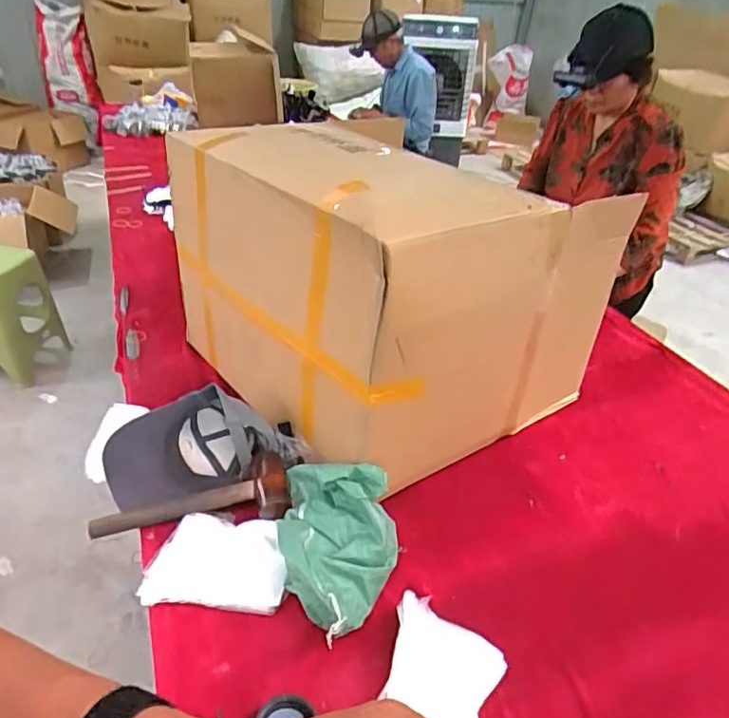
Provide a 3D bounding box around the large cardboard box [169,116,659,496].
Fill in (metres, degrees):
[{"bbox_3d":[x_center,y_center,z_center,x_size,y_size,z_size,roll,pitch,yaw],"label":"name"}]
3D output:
[{"bbox_3d":[0.058,-0.160,1.101,0.615,0.453,0.610,-24,44,-34],"label":"large cardboard box"}]

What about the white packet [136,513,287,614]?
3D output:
[{"bbox_3d":[-0.202,0.281,0.806,0.182,0.018,0.134,4,34,-1],"label":"white packet"}]

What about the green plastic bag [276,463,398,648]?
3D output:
[{"bbox_3d":[-0.037,0.249,0.783,0.162,0.111,0.243,4,35,0],"label":"green plastic bag"}]

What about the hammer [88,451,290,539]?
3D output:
[{"bbox_3d":[-0.259,0.207,0.865,0.286,0.050,0.105,-5,36,-12],"label":"hammer"}]

